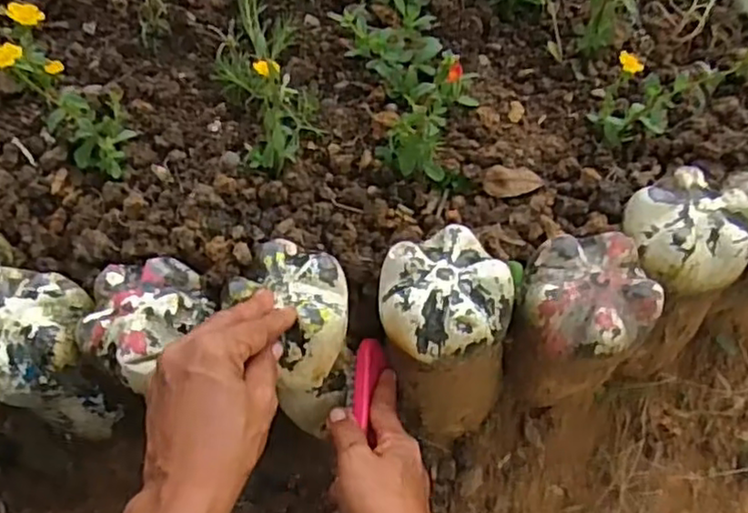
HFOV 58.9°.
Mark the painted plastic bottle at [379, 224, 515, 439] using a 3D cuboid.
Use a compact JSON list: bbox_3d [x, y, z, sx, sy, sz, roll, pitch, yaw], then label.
[{"bbox_3d":[0.051,0.069,0.514,0.083,0.190,0.079,1,54,-1],"label":"painted plastic bottle"}]

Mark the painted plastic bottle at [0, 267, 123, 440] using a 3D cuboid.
[{"bbox_3d":[-0.242,0.080,0.499,0.087,0.154,0.089,26,57,16],"label":"painted plastic bottle"}]

